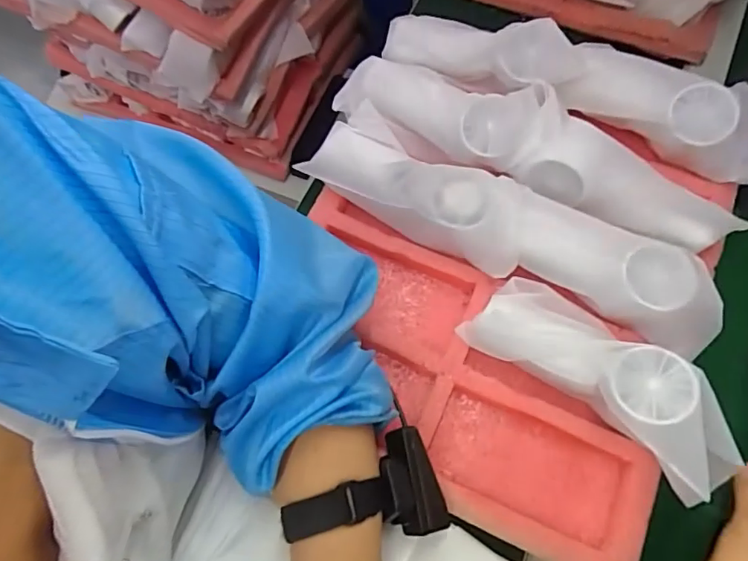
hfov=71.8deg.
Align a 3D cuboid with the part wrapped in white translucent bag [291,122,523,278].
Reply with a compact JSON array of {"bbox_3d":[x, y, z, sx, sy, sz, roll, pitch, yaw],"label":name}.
[{"bbox_3d":[0.035,-0.076,0.441,0.200,0.042,0.070,26,72,11],"label":"part wrapped in white translucent bag"}]

